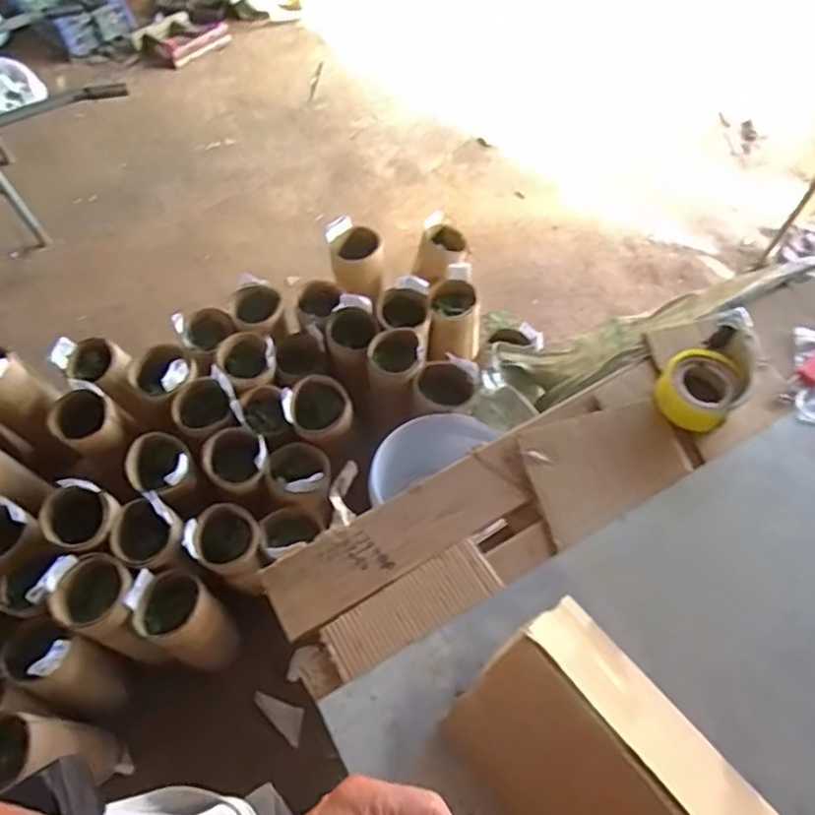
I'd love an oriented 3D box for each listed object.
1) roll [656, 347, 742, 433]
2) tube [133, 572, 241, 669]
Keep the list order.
[{"bbox_3d":[0.386,-0.027,0.811,0.101,0.046,0.111,30,64,18],"label":"roll"},{"bbox_3d":[-0.446,0.435,1.269,0.150,0.257,0.133,23,62,14],"label":"tube"}]

